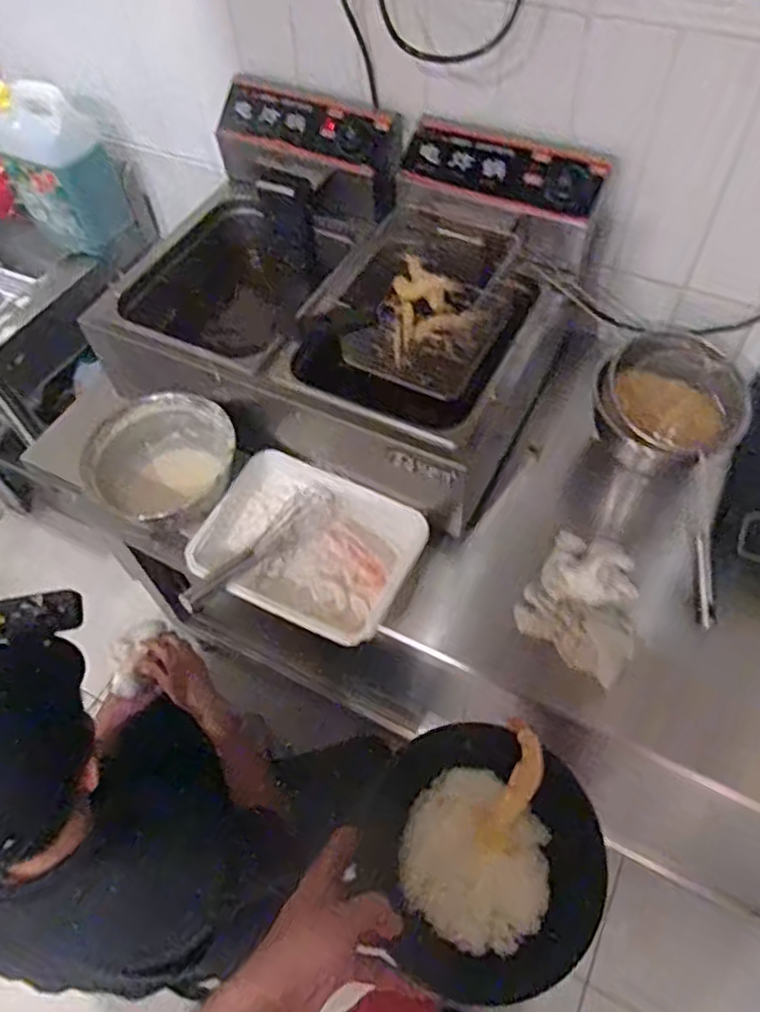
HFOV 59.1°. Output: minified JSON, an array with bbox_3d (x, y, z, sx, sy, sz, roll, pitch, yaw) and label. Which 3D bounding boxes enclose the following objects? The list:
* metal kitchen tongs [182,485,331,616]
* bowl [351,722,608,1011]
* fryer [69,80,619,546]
[{"bbox_3d":[-0.146,0.055,0.844,0.052,0.044,0.238,30,49,23],"label":"metal kitchen tongs"},{"bbox_3d":[0.079,0.276,0.533,0.179,0.056,0.179,-3,63,6],"label":"bowl"},{"bbox_3d":[-0.050,-0.303,0.926,0.563,0.266,0.438,23,59,19],"label":"fryer"}]

